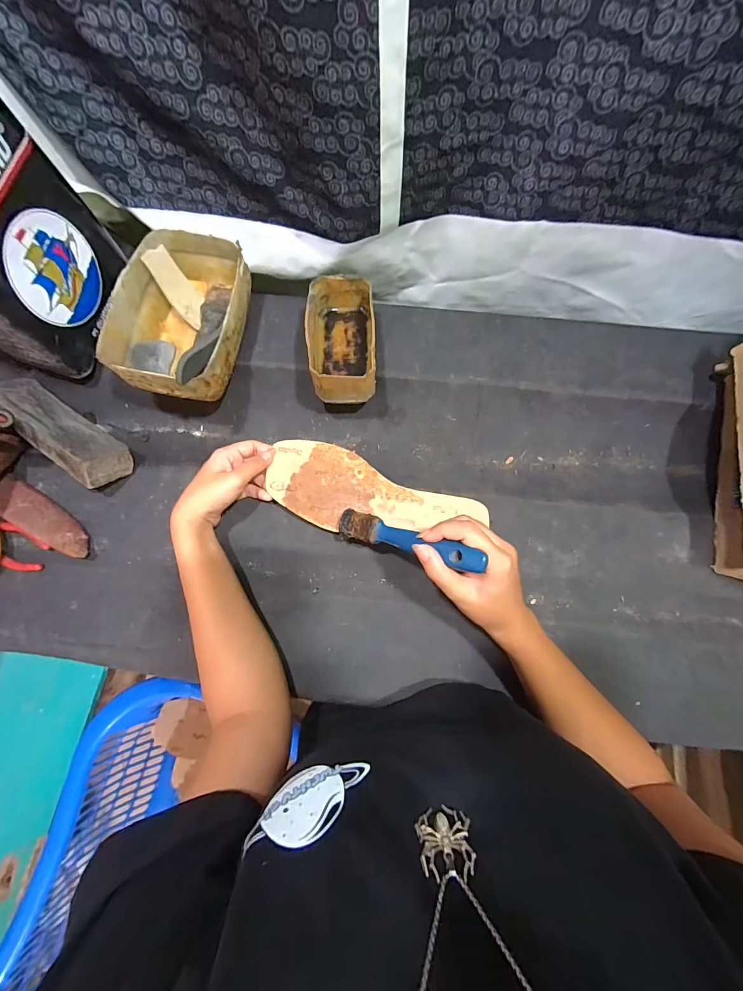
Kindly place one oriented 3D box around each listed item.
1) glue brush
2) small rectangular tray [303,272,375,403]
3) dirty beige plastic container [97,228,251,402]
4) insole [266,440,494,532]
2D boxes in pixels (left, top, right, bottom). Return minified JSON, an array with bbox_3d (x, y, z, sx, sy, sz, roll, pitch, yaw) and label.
[{"bbox_3d":[0.026,0.038,0.334,0.157,0.017,0.026,11,74,46],"label":"glue brush"},{"bbox_3d":[-0.034,-0.175,0.423,0.076,0.061,0.128,0,78,0],"label":"small rectangular tray"},{"bbox_3d":[-0.213,-0.200,0.430,0.124,0.070,0.179,11,78,3],"label":"dirty beige plastic container"},{"bbox_3d":[0.006,0.001,0.408,0.236,0.007,0.085,12,78,-2],"label":"insole"}]

